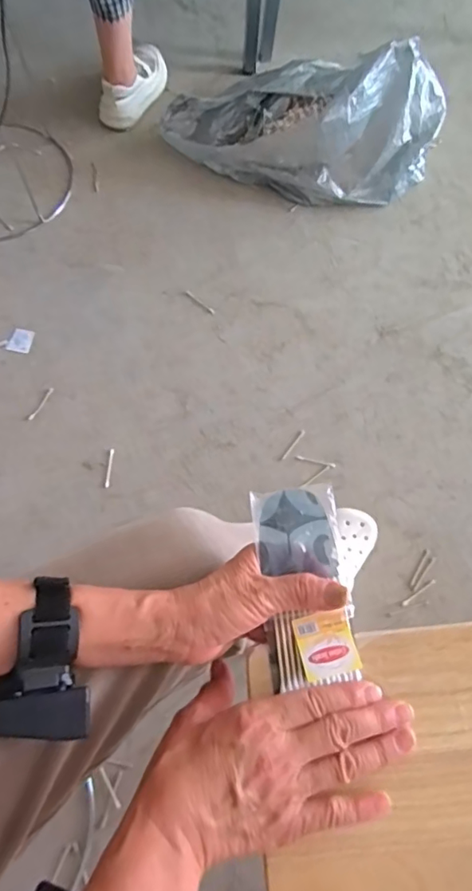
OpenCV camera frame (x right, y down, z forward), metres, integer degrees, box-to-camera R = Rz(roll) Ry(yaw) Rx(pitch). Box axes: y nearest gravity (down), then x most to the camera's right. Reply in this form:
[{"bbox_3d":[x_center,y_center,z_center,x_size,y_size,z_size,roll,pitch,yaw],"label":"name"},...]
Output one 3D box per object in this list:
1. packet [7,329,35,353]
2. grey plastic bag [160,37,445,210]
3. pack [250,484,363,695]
[{"bbox_3d":[-0.433,-0.211,1.034,0.044,0.008,0.049,10,70,1],"label":"packet"},{"bbox_3d":[0.146,-0.739,1.134,0.588,0.240,0.281,22,70,6],"label":"grey plastic bag"},{"bbox_3d":[0.051,0.099,0.379,0.062,0.007,0.135,-5,71,-5],"label":"pack"}]

